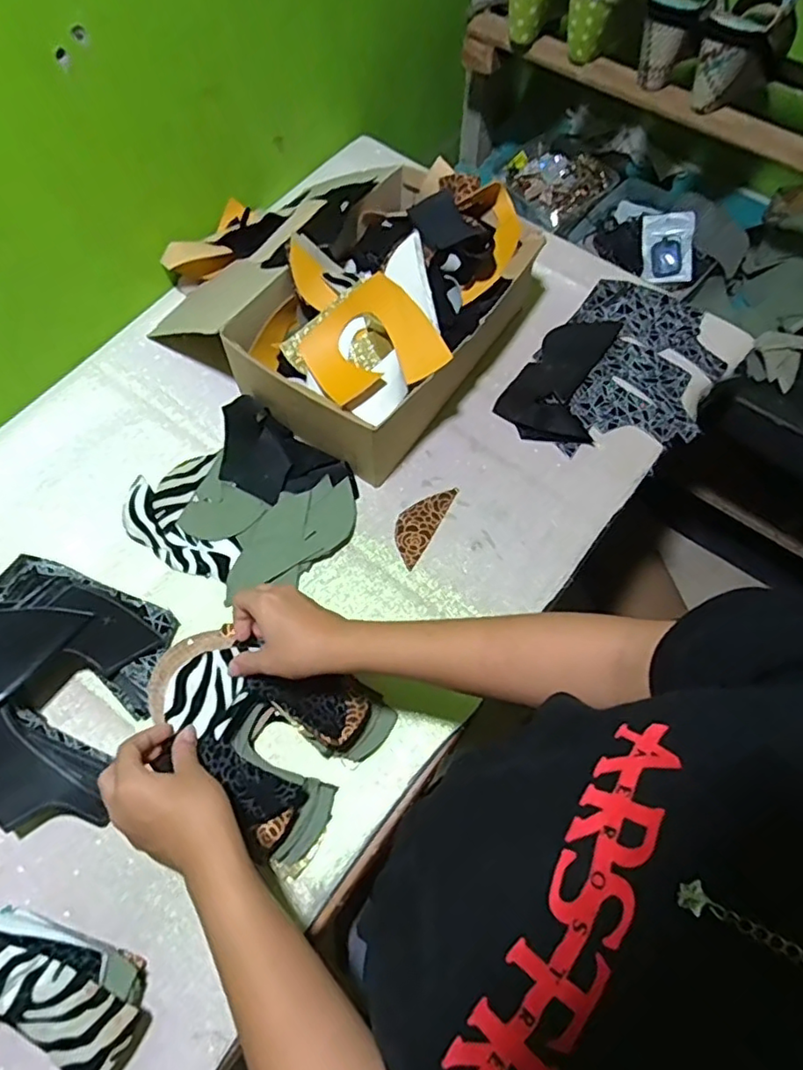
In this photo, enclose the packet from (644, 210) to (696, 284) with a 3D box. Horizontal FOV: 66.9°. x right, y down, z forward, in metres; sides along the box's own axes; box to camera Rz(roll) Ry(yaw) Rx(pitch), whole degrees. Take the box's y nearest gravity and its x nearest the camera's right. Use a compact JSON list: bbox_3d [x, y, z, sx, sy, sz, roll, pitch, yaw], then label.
[{"bbox_3d":[0.388,-0.416,0.881,0.065,0.014,0.096,2,106,28],"label":"packet"}]

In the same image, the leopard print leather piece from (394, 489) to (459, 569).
[{"bbox_3d":[0.020,-0.015,0.650,0.040,0.004,0.101,28,67,11],"label":"leopard print leather piece"}]

